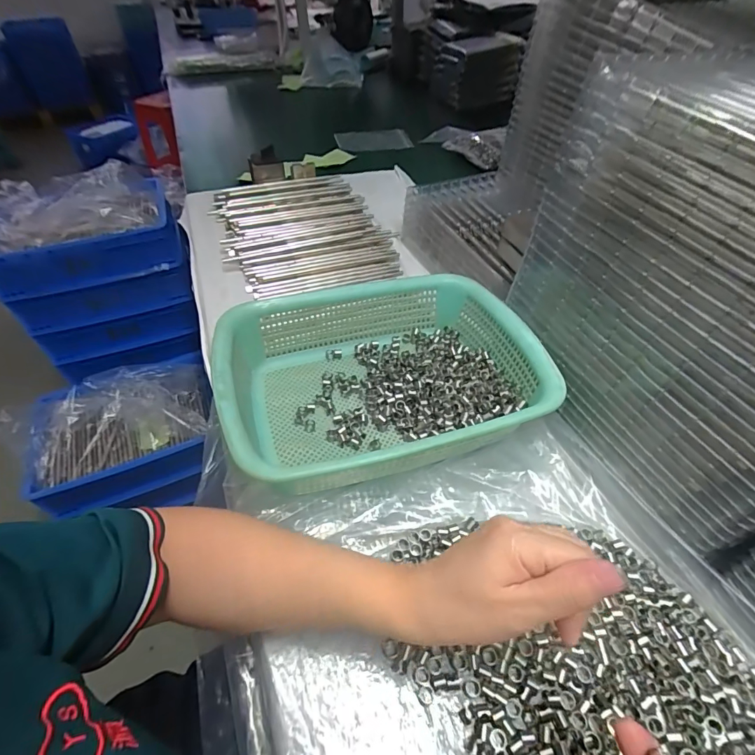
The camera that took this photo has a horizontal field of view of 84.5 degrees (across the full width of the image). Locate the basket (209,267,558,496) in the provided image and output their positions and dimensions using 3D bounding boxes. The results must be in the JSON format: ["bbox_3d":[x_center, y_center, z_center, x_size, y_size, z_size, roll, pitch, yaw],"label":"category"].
[{"bbox_3d":[0.006,-0.006,0.413,0.290,0.080,0.223,-12,49,-10],"label":"basket"}]

